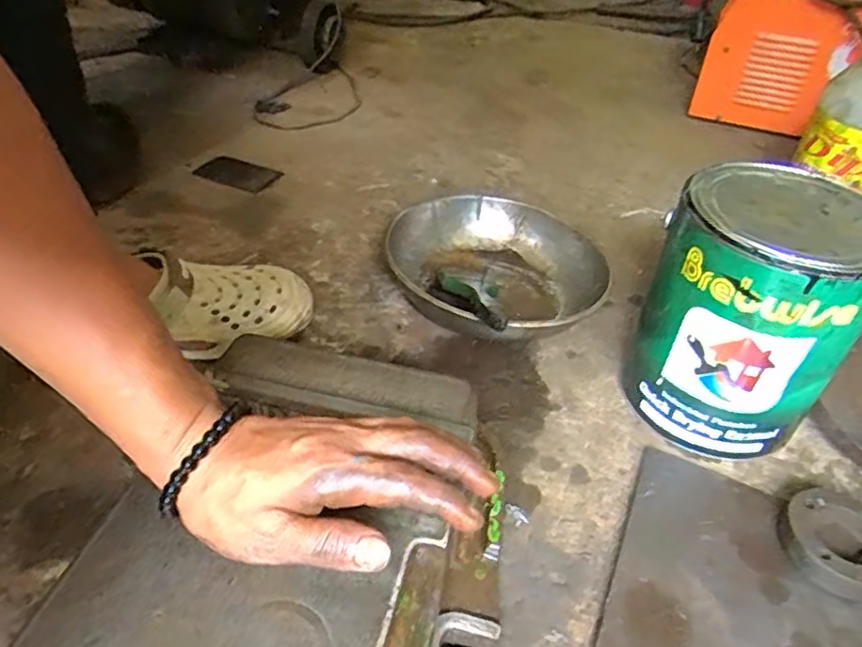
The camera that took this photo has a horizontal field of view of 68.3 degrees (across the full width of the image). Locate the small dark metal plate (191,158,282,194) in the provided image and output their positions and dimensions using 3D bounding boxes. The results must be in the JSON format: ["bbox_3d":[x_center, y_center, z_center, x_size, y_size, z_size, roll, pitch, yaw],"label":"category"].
[{"bbox_3d":[-0.288,-0.225,0.957,0.136,0.009,0.070,21,44,25],"label":"small dark metal plate"}]

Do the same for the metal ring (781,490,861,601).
[{"bbox_3d":[0.307,0.164,0.476,0.079,0.025,0.081,4,38,-3],"label":"metal ring"}]

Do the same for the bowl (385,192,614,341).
[{"bbox_3d":[0.063,-0.060,0.708,0.245,0.080,0.242,4,38,-3],"label":"bowl"}]

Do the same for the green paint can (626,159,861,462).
[{"bbox_3d":[0.266,-0.003,0.545,0.150,0.208,0.151,21,42,20],"label":"green paint can"}]

